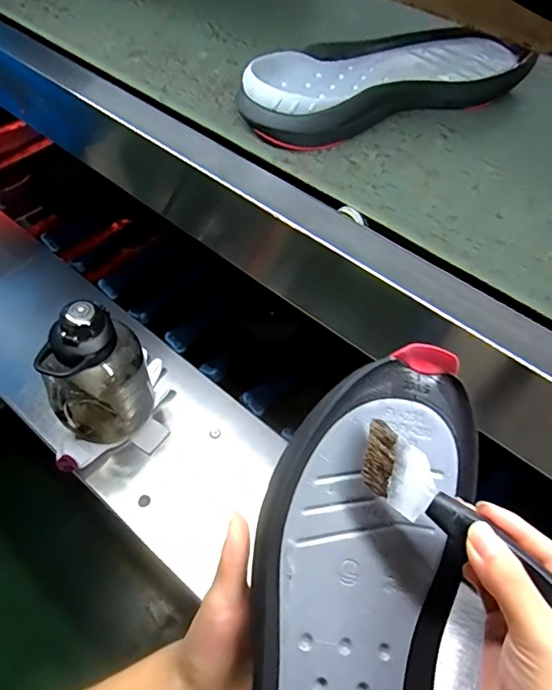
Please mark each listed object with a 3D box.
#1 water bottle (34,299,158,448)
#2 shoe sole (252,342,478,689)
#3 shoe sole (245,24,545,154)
[{"bbox_3d":[-0.236,0.041,0.670,0.124,0.208,0.098,-15,57,-15],"label":"water bottle"},{"bbox_3d":[0.041,0.165,0.278,0.114,0.038,0.333,12,76,4],"label":"shoe sole"},{"bbox_3d":[0.109,-0.279,0.523,0.317,0.047,0.121,-22,60,-19],"label":"shoe sole"}]

